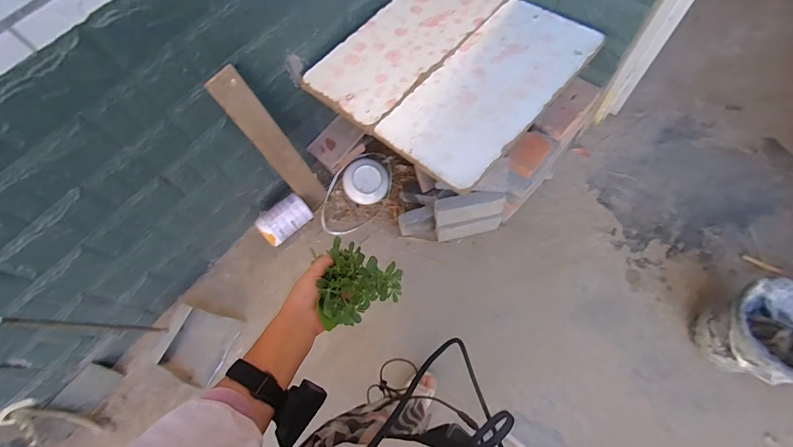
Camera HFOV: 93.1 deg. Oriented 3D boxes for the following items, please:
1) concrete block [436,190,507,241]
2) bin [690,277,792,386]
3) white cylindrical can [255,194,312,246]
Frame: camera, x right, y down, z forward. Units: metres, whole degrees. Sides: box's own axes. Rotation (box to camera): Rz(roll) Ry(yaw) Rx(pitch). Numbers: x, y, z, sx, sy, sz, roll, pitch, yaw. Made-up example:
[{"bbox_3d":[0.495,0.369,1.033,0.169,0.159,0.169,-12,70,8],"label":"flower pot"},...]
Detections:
[{"bbox_3d":[0.256,-0.027,1.342,0.236,0.242,0.078,-11,68,-2],"label":"concrete block"},{"bbox_3d":[1.059,0.321,1.098,0.262,0.240,0.259,-2,66,3],"label":"bin"},{"bbox_3d":[-0.427,-0.015,1.425,0.189,0.116,0.105,-42,70,-14],"label":"white cylindrical can"}]

